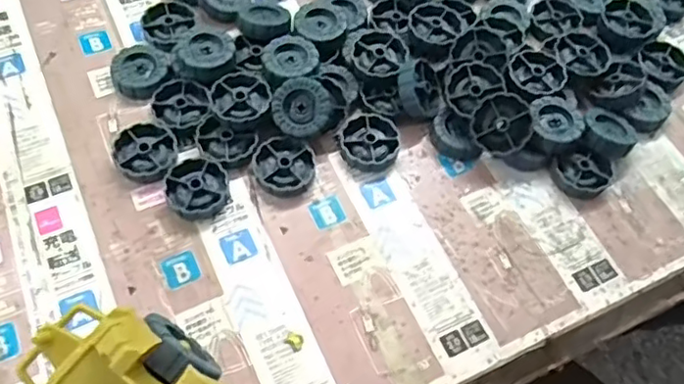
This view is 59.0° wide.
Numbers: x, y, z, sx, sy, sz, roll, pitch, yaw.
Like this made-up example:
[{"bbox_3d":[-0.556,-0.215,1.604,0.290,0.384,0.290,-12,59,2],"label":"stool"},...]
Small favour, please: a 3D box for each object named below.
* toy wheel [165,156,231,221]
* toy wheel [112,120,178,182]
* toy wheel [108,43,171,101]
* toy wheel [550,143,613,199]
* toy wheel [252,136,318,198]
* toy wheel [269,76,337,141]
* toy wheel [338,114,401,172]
[{"bbox_3d":[-0.090,-0.003,0.378,0.038,0.010,0.041,1,62,-2],"label":"toy wheel"},{"bbox_3d":[-0.124,-0.024,0.387,0.038,0.010,0.041,1,62,-2],"label":"toy wheel"},{"bbox_3d":[-0.139,-0.083,0.417,0.038,0.011,0.039,1,62,-2],"label":"toy wheel"},{"bbox_3d":[0.160,-0.014,0.406,0.034,0.013,0.036,-39,70,-20],"label":"toy wheel"},{"bbox_3d":[-0.036,-0.016,0.390,0.040,0.012,0.039,1,62,-2],"label":"toy wheel"},{"bbox_3d":[-0.025,-0.054,0.394,0.037,0.012,0.039,0,95,4],"label":"toy wheel"},{"bbox_3d":[0.018,-0.034,0.405,0.039,0.012,0.041,1,62,-2],"label":"toy wheel"}]

